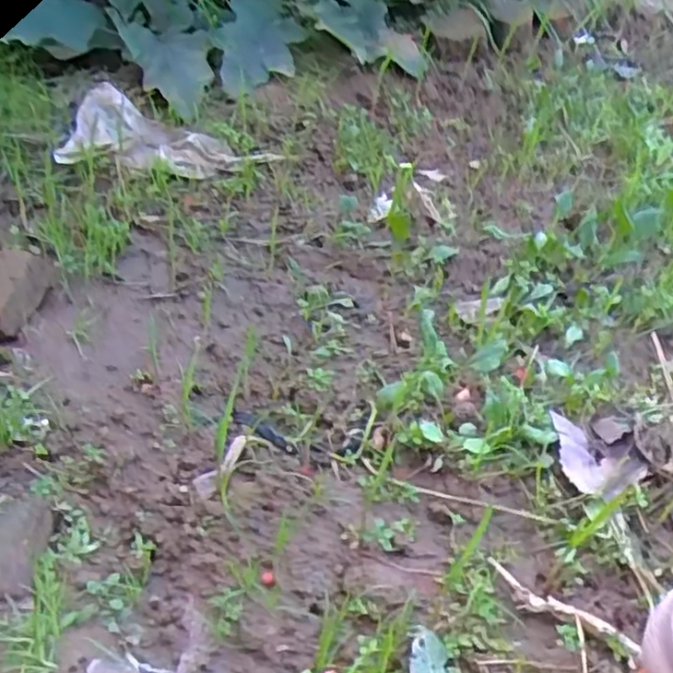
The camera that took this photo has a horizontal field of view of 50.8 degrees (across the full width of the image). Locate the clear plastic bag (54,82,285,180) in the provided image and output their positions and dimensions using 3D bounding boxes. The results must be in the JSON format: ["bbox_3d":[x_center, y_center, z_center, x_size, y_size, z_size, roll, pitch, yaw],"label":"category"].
[{"bbox_3d":[-0.250,-0.274,1.010,0.284,0.069,0.155,13,46,13],"label":"clear plastic bag"}]

